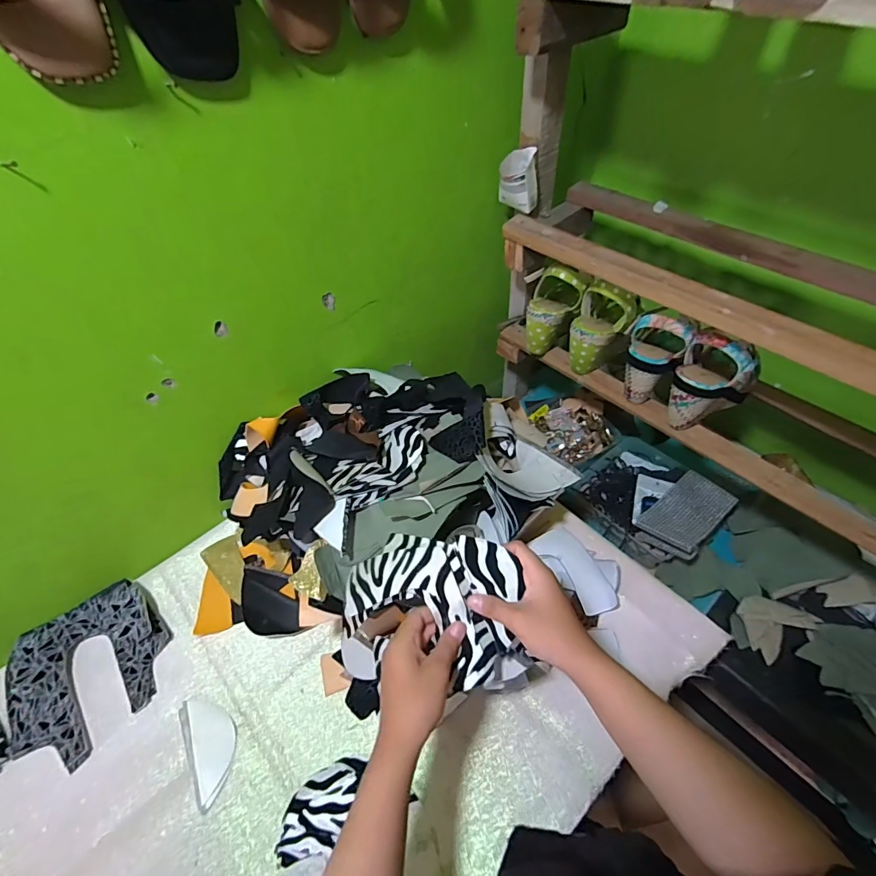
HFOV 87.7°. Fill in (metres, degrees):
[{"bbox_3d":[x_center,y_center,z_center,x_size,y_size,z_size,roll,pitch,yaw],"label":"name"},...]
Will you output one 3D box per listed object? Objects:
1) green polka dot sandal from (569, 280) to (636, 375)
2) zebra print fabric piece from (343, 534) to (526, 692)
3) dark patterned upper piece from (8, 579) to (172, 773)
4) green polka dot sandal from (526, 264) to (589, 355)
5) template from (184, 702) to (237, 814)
[{"bbox_3d":[0.252,-0.171,0.706,0.079,0.136,0.079,20,53,19],"label":"green polka dot sandal"},{"bbox_3d":[-0.009,0.166,0.462,0.164,0.035,0.140,-20,82,16],"label":"zebra print fabric piece"},{"bbox_3d":[-0.451,0.298,0.591,0.183,0.031,0.184,-1,49,2],"label":"dark patterned upper piece"},{"bbox_3d":[0.177,-0.209,0.750,0.086,0.143,0.063,37,33,29],"label":"green polka dot sandal"},{"bbox_3d":[-0.267,0.362,0.543,0.049,0.004,0.116,-24,52,-17],"label":"template"}]

